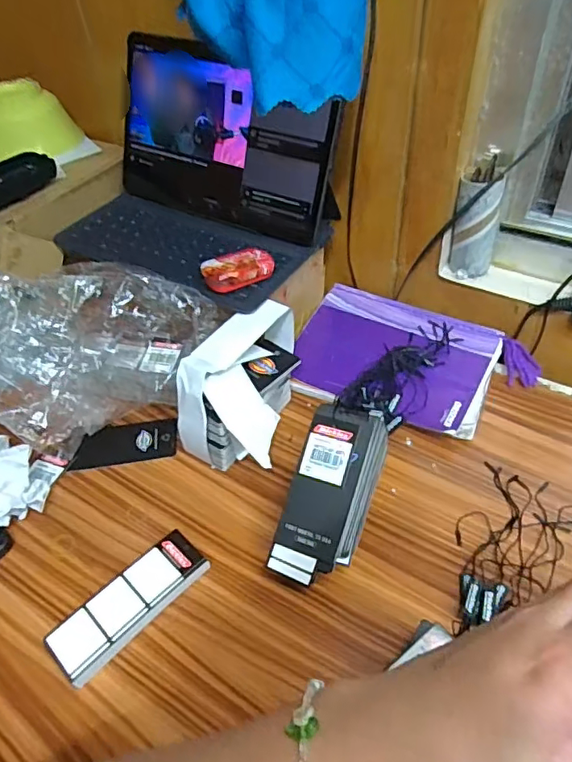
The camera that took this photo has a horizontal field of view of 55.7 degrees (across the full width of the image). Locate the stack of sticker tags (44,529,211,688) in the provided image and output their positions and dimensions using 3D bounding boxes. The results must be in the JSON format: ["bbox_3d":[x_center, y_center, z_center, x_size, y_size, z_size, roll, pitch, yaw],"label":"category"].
[{"bbox_3d":[-0.115,0.166,0.406,0.042,0.022,0.119,34,57,32],"label":"stack of sticker tags"}]

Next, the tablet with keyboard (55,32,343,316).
[{"bbox_3d":[-0.100,-0.212,0.551,0.267,0.146,0.177,23,51,24],"label":"tablet with keyboard"}]

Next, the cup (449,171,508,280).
[{"bbox_3d":[0.190,-0.154,0.544,0.044,0.095,0.037,12,48,16],"label":"cup"}]

